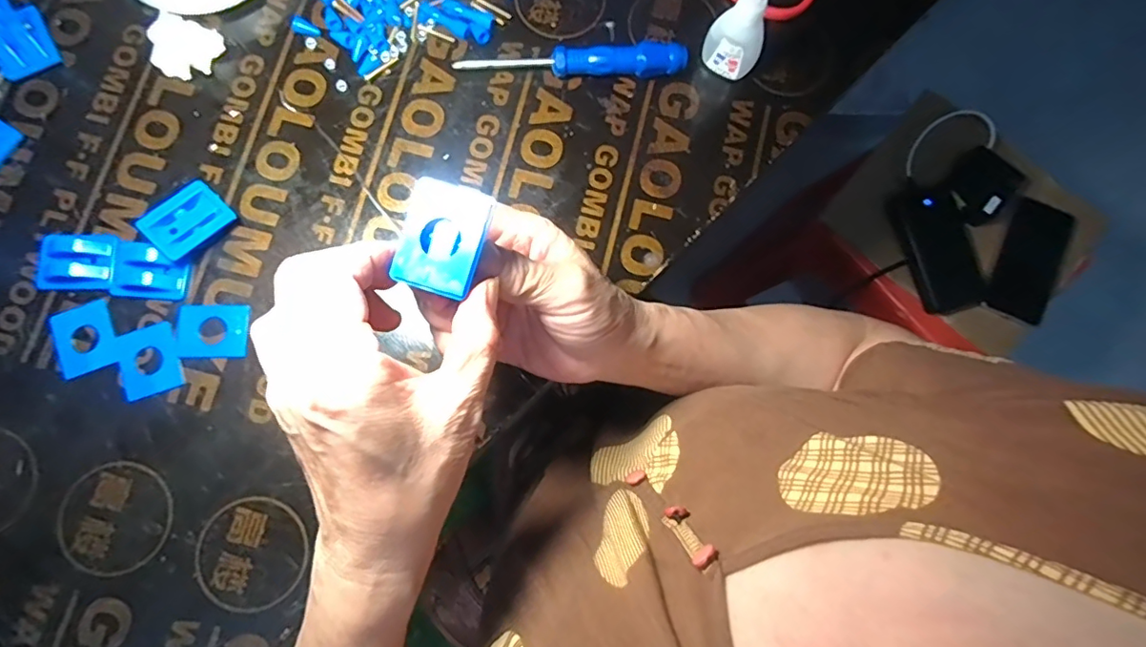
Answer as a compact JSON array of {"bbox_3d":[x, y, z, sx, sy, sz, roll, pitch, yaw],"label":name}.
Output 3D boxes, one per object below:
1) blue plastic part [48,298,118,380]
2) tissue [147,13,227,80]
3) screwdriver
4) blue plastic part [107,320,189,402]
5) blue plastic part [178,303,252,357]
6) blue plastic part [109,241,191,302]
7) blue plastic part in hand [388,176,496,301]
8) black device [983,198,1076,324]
[{"bbox_3d":[-0.297,0.009,0.326,0.032,0.004,0.043,-24,81,-5],"label":"blue plastic part"},{"bbox_3d":[-0.256,-0.183,0.355,0.037,0.017,0.042,25,80,3],"label":"tissue"},{"bbox_3d":[0.000,-0.173,0.359,0.151,0.019,0.017,-4,80,-2],"label":"screwdriver"},{"bbox_3d":[-0.260,0.022,0.326,0.036,0.004,0.042,-22,81,-5],"label":"blue plastic part"},{"bbox_3d":[-0.223,0.004,0.330,0.041,0.004,0.033,1,80,-1],"label":"blue plastic part"},{"bbox_3d":[-0.261,-0.032,0.330,0.044,0.010,0.033,6,80,0],"label":"blue plastic part"},{"bbox_3d":[-0.055,-0.036,0.224,0.034,0.004,0.047,14,80,1],"label":"blue plastic part in hand"},{"bbox_3d":[0.599,-0.082,0.700,0.082,0.014,0.158,23,81,2],"label":"black device"}]

